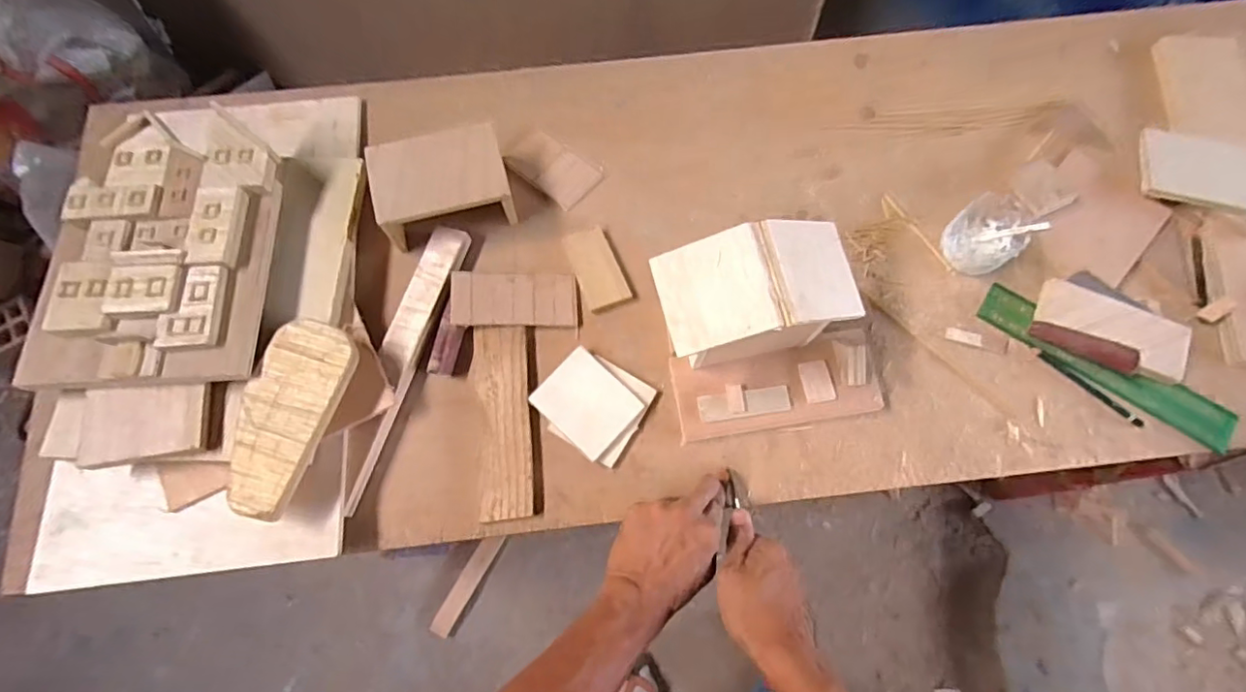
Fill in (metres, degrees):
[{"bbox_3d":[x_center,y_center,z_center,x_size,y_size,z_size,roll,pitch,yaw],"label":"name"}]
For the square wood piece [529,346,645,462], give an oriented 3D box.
[{"bbox_3d":[-0.035,0.055,0.557,0.088,0.010,0.073,43,76,13],"label":"square wood piece"}]

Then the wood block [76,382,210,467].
[{"bbox_3d":[-0.415,0.066,0.497,0.099,0.012,0.063,-9,73,-3],"label":"wood block"}]

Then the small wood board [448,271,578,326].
[{"bbox_3d":[-0.110,-0.047,0.585,0.123,0.004,0.056,0,77,-11],"label":"small wood board"}]

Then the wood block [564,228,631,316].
[{"bbox_3d":[-0.028,-0.082,0.603,0.044,0.005,0.089,-23,72,-8],"label":"wood block"}]

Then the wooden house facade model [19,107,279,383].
[{"bbox_3d":[-0.426,-0.101,0.537,0.185,0.038,0.279,-2,71,-1],"label":"wooden house facade model"}]

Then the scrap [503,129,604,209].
[{"bbox_3d":[-0.078,-0.201,0.647,0.101,0.004,0.060,38,75,12],"label":"scrap"}]

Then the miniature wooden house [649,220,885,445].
[{"bbox_3d":[0.141,-0.014,0.506,0.206,0.138,0.147,-11,71,-4],"label":"miniature wooden house"}]

